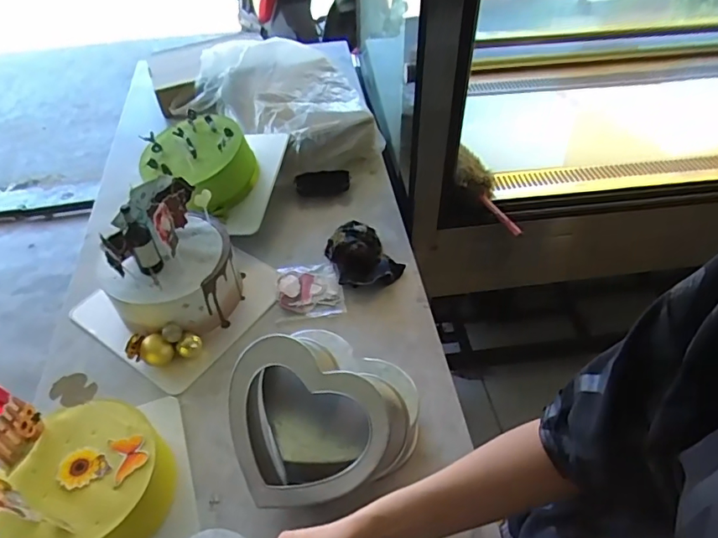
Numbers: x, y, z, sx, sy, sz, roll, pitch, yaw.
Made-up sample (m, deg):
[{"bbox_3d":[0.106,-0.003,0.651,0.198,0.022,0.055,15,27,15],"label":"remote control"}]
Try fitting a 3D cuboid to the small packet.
[{"bbox_3d":[-0.081,0.034,0.847,0.105,0.017,0.112,-6,47,-4],"label":"small packet"}]

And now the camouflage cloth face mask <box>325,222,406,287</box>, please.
[{"bbox_3d":[0.001,-0.024,0.869,0.109,0.043,0.142,-28,52,-22],"label":"camouflage cloth face mask"}]

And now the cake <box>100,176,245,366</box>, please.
[{"bbox_3d":[-0.282,-0.006,0.767,0.189,0.176,0.211,-18,49,-14],"label":"cake"}]

